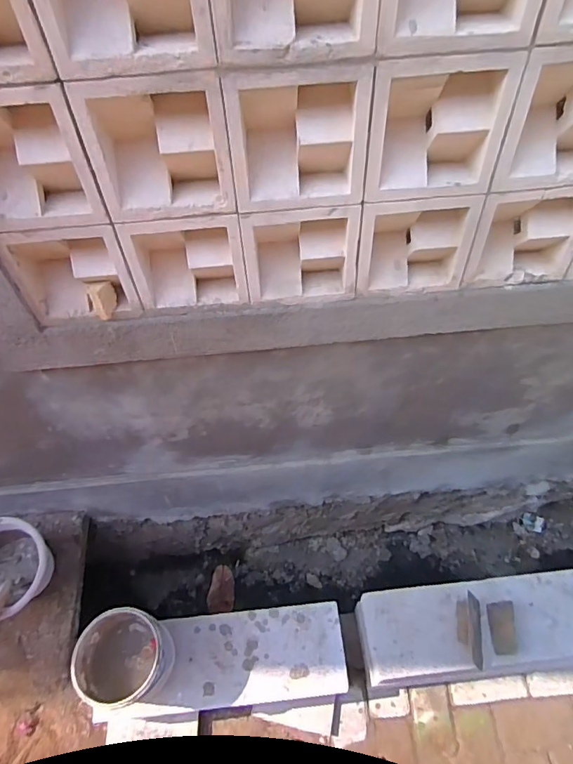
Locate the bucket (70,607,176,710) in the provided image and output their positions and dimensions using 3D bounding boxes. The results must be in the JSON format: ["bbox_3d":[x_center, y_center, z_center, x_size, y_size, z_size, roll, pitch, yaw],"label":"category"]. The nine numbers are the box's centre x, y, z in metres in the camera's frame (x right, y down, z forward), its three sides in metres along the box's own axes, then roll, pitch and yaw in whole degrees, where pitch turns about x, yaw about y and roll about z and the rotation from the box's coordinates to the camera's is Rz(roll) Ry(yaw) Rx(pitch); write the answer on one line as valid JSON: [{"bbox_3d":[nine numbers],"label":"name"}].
[{"bbox_3d":[-0.357,0.612,1.055,0.175,0.171,0.174,-2,50,2],"label":"bucket"}]

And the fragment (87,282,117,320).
[{"bbox_3d":[-0.340,-0.150,0.887,0.045,0.057,0.041,-4,50,1],"label":"fragment"}]

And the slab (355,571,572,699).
[{"bbox_3d":[0.489,0.630,1.232,0.600,0.190,0.228,-8,50,-3],"label":"slab"}]

